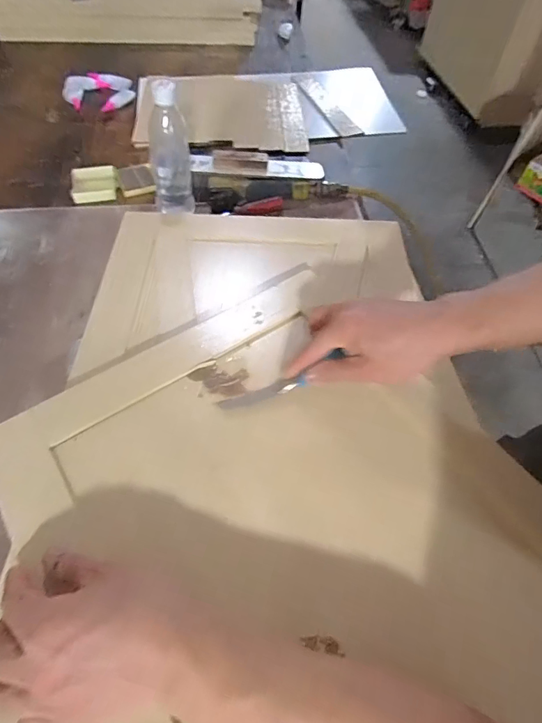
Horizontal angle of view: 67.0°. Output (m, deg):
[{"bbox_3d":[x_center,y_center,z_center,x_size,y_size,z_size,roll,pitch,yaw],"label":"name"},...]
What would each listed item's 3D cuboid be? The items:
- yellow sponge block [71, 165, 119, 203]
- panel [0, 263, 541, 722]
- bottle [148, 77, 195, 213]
[{"bbox_3d":[-0.309,-0.313,0.718,0.078,0.022,0.078,-8,57,-9],"label":"yellow sponge block"},{"bbox_3d":[0.078,0.190,0.301,0.368,0.019,0.636,-30,63,-21],"label":"panel"},{"bbox_3d":[-0.150,-0.309,0.607,0.056,0.199,0.051,-10,57,-10],"label":"bottle"}]

